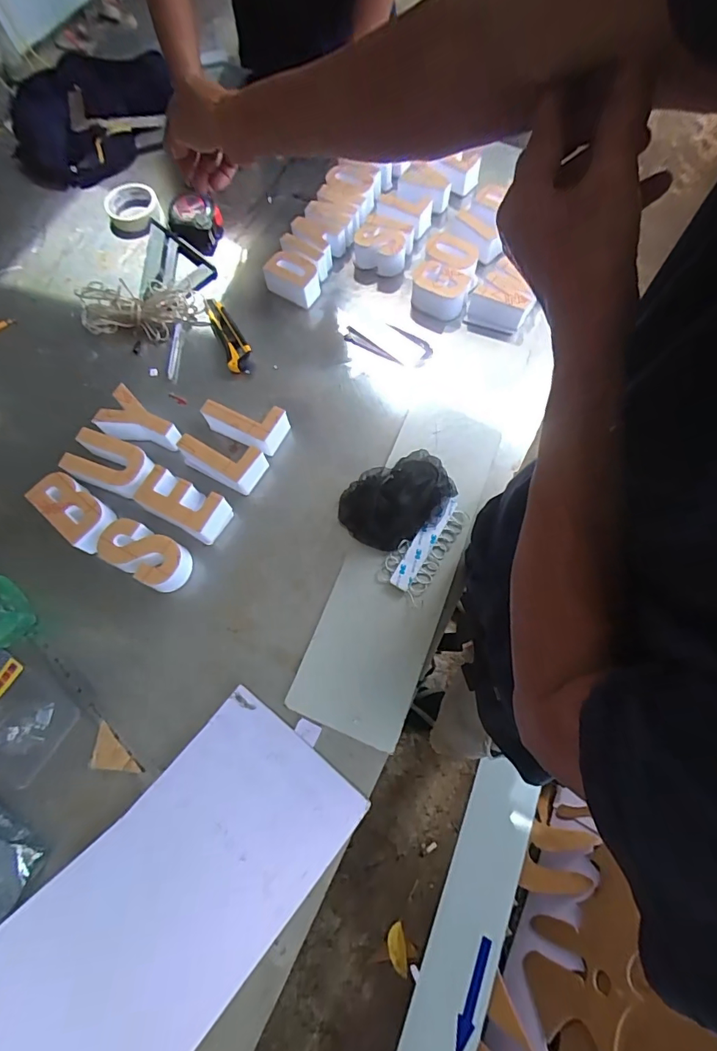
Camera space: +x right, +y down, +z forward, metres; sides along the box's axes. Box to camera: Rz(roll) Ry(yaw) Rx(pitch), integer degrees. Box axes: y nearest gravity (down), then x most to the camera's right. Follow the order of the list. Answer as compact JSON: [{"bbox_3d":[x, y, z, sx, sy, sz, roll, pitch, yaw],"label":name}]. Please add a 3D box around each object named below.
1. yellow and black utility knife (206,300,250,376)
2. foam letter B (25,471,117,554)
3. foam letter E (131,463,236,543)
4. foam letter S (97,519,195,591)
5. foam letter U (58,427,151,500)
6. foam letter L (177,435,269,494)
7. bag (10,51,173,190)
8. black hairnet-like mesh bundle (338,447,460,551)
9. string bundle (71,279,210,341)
[{"bbox_3d":[-0.207,-0.307,0.741,0.040,0.023,0.153,-22,71,-5],"label":"yellow and black utility knife"},{"bbox_3d":[-0.381,-0.017,0.630,0.126,0.048,0.061,36,75,15],"label":"foam letter B"},{"bbox_3d":[-0.235,-0.027,0.626,0.120,0.048,0.060,25,73,11],"label":"foam letter E"},{"bbox_3d":[-0.275,0.039,0.603,0.114,0.048,0.064,28,74,11],"label":"foam letter S"},{"bbox_3d":[-0.343,-0.083,0.644,0.112,0.044,0.072,26,73,11],"label":"foam letter U"},{"bbox_3d":[-0.189,-0.092,0.650,0.118,0.046,0.060,26,73,11],"label":"foam letter L"},{"bbox_3d":[-0.492,-0.750,0.849,0.317,0.110,0.186,-19,71,-5],"label":"bag"},{"bbox_3d":[0.051,-0.039,0.607,0.148,0.060,0.105,-29,72,-8],"label":"black hairnet-like mesh bundle"},{"bbox_3d":[-0.347,-0.347,0.740,0.190,0.045,0.091,-2,69,2],"label":"string bundle"}]

